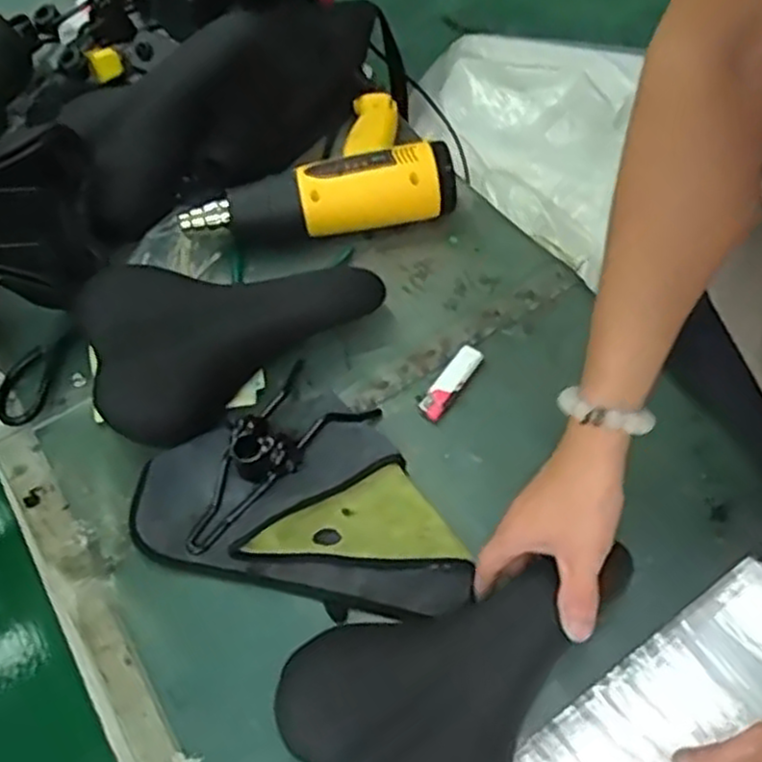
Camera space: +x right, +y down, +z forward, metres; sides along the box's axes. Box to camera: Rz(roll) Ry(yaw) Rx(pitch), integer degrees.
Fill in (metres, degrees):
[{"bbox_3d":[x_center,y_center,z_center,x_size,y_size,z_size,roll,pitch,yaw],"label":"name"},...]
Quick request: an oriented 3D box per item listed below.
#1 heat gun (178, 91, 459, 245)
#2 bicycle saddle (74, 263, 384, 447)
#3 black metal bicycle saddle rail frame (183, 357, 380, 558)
[{"bbox_3d":[-0.070,-0.234,0.791,0.263,0.075,0.195,-8,57,-1],"label":"heat gun"},{"bbox_3d":[-0.122,-0.050,0.666,0.255,0.095,0.144,-20,58,-9],"label":"bicycle saddle"},{"bbox_3d":[-0.090,0.060,0.623,0.090,0.050,0.184,26,62,20],"label":"black metal bicycle saddle rail frame"}]

